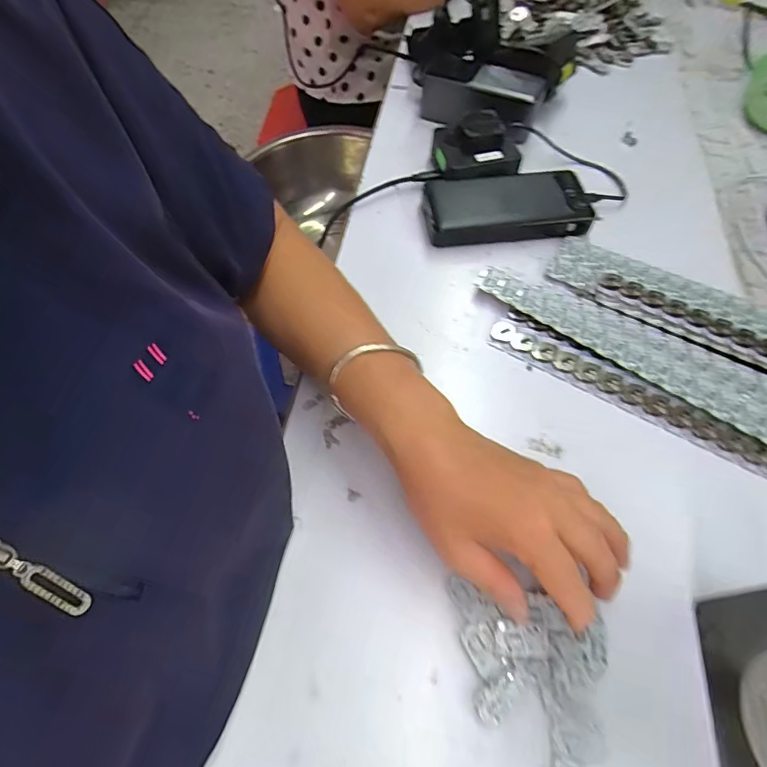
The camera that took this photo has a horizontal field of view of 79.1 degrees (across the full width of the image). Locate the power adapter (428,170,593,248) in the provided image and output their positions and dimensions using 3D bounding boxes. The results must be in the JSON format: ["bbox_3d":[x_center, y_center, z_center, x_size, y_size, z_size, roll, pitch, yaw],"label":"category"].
[{"bbox_3d":[0.121,-0.174,0.459,0.158,0.030,0.075,-5,60,-3],"label":"power adapter"}]

